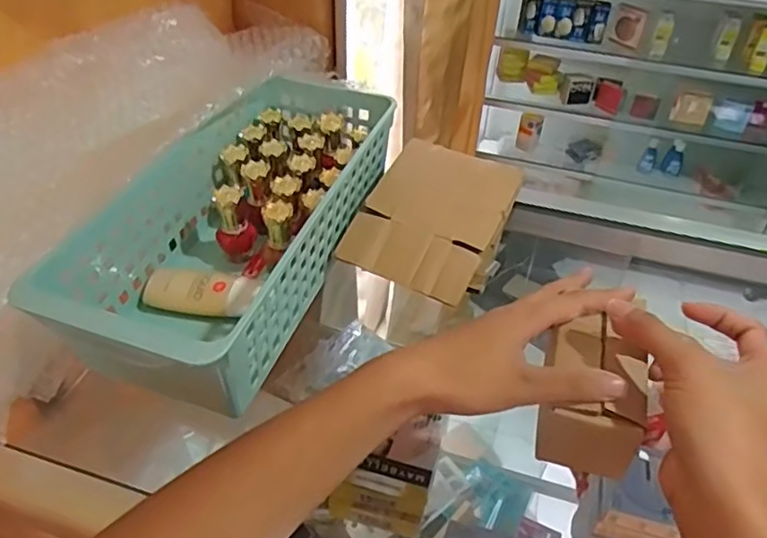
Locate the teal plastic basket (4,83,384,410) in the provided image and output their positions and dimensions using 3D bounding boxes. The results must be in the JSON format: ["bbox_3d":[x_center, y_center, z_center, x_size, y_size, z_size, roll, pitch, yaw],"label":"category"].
[{"bbox_3d":[-0.095,-0.042,0.458,0.132,0.081,0.287,16,45,14],"label":"teal plastic basket"}]

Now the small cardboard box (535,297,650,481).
[{"bbox_3d":[0.122,0.075,0.359,0.052,0.056,0.071,12,45,10],"label":"small cardboard box"}]

